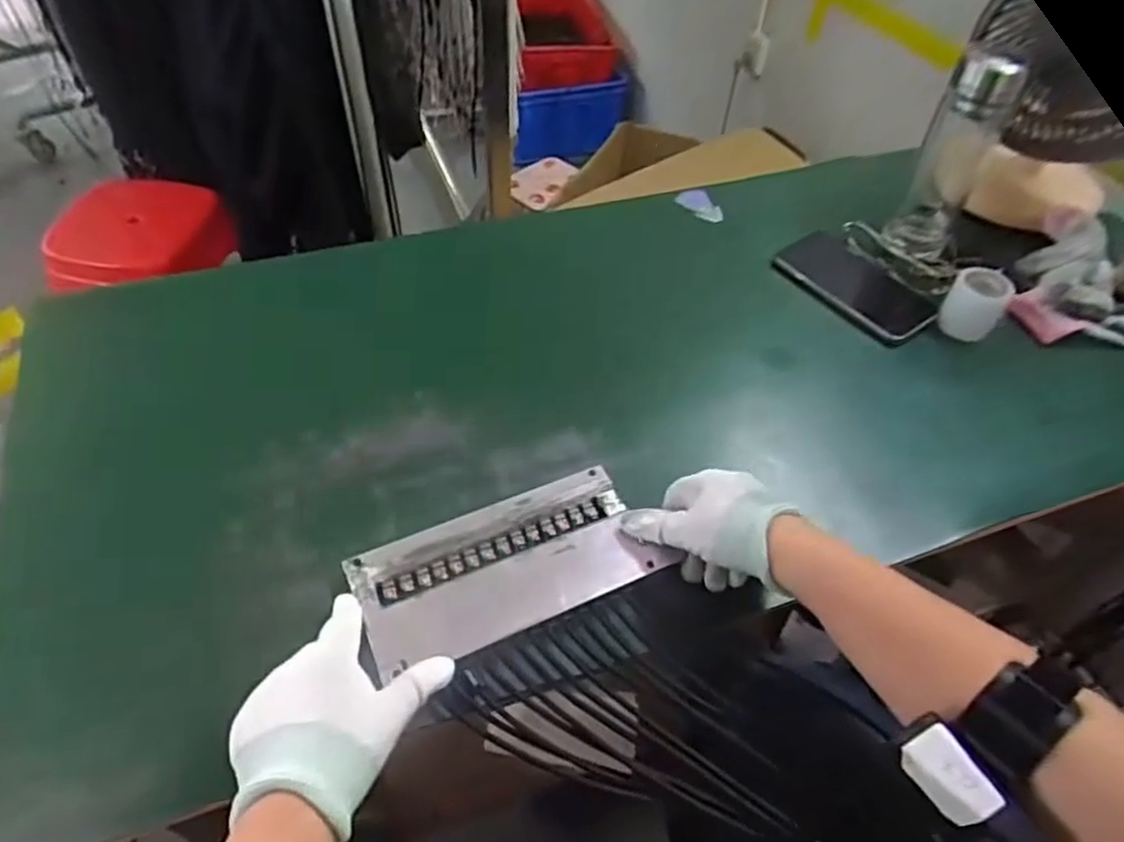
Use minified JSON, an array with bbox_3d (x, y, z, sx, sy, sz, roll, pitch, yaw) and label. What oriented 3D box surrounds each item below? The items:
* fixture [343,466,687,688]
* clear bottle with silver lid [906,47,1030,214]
[{"bbox_3d":[-0.039,0.099,0.498,0.197,0.016,0.101,-19,53,-19],"label":"fixture"},{"bbox_3d":[0.391,-0.268,0.714,0.062,0.186,0.067,24,52,17],"label":"clear bottle with silver lid"}]

